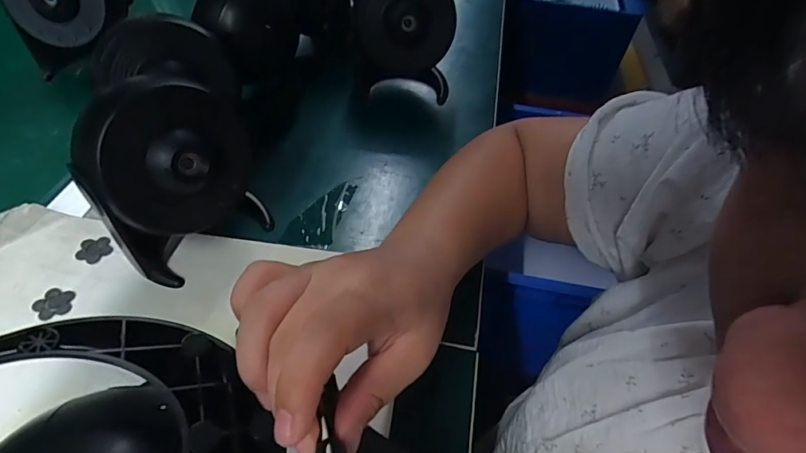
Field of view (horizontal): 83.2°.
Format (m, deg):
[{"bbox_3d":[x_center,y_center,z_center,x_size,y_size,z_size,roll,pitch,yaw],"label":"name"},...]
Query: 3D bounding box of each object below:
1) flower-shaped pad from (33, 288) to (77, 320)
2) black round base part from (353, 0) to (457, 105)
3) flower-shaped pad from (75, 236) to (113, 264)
[{"bbox_3d":[-0.261,0.057,0.339,0.026,0.004,0.025,-7,49,-10],"label":"flower-shaped pad"},{"bbox_3d":[0.001,-0.216,0.520,0.112,0.135,0.058,7,48,3],"label":"black round base part"},{"bbox_3d":[-0.253,0.018,0.371,0.026,0.004,0.024,17,49,11],"label":"flower-shaped pad"}]

